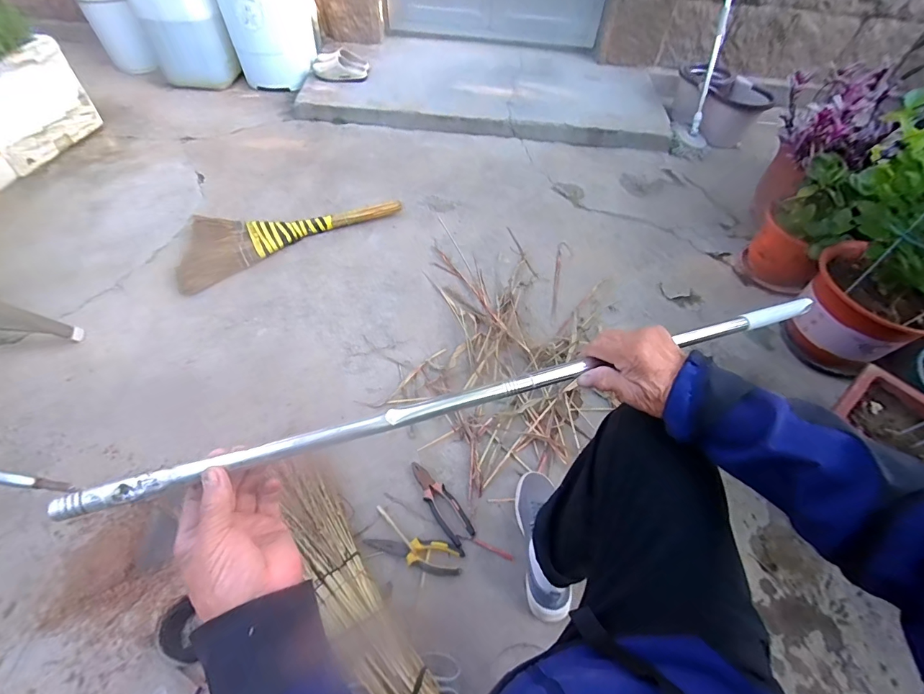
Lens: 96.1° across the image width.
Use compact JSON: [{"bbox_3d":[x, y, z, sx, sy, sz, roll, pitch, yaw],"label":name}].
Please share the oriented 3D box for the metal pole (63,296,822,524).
[{"bbox_3d":[0.088,0.033,0.439,0.825,0.023,0.020,-13,57,-20],"label":"metal pole"}]

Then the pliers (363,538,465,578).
[{"bbox_3d":[-0.097,0.414,0.839,0.197,0.020,0.058,11,53,6],"label":"pliers"}]

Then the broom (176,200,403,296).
[{"bbox_3d":[-0.601,-0.424,1.431,0.744,0.064,0.284,-27,59,-21],"label":"broom"}]

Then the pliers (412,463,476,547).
[{"bbox_3d":[-0.048,0.333,0.912,0.058,0.014,0.200,-29,60,-22],"label":"pliers"}]

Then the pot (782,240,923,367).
[{"bbox_3d":[1.150,-0.101,1.229,0.302,0.227,0.346,-22,57,-18],"label":"pot"}]

